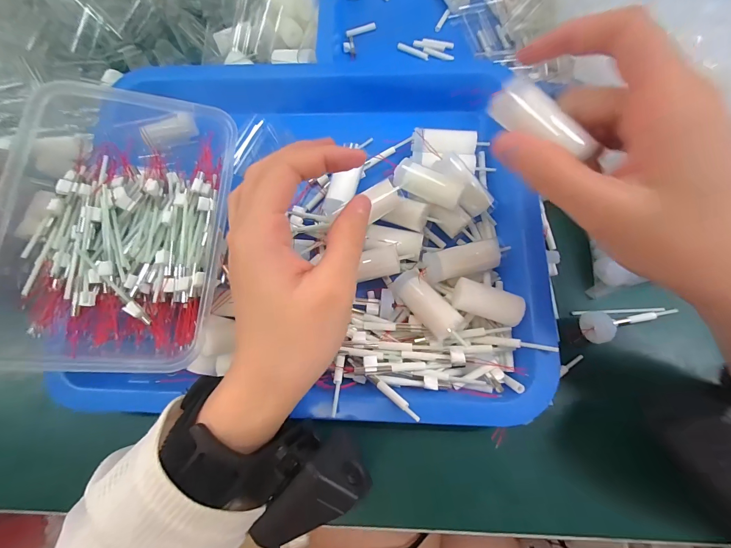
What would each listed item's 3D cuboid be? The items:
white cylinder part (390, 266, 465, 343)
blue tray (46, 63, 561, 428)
[{"bbox_3d":[0.039,0.021,0.217,0.021,0.024,0.049,-39,69,-11],"label":"white cylinder part"},{"bbox_3d":[-0.036,-0.047,0.243,0.307,0.036,0.282,0,67,5],"label":"blue tray"}]

